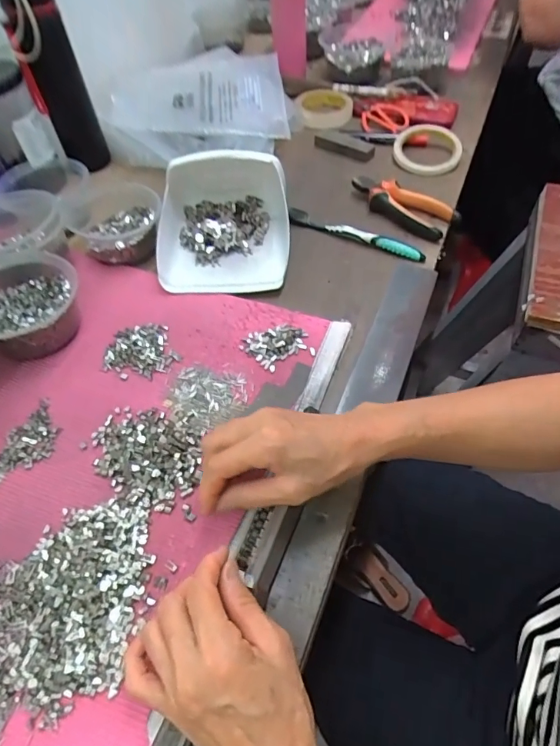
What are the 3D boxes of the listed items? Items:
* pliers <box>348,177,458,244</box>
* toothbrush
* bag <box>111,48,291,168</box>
[{"bbox_3d":[0.162,-0.229,0.597,0.063,0.022,0.149,-37,62,-22],"label":"pliers"},{"bbox_3d":[0.092,-0.175,0.565,0.180,0.012,0.016,25,59,18],"label":"toothbrush"},{"bbox_3d":[-0.130,-0.447,0.740,0.285,0.042,0.289,-9,55,-5],"label":"bag"}]

